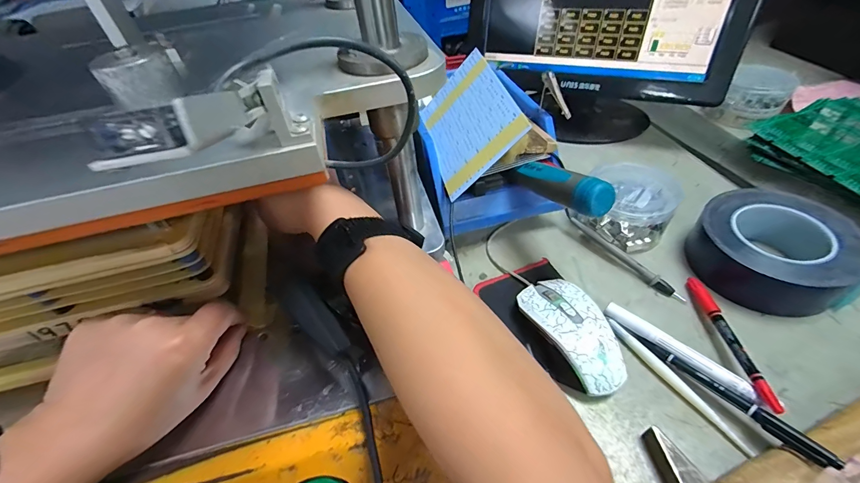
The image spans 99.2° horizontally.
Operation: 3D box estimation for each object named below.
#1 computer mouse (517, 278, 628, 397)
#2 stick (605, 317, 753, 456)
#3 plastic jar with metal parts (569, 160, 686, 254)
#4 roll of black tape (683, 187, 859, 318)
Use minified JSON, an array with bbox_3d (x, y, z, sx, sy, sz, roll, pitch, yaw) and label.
[{"bbox_3d":[0.128,0.083,0.340,0.059,0.041,0.116,-17,47,-9],"label":"computer mouse"},{"bbox_3d":[0.209,0.118,0.315,0.011,0.009,0.131,-28,50,-18],"label":"stick"},{"bbox_3d":[0.235,-0.042,0.439,0.100,0.055,0.097,-3,47,4],"label":"plastic jar with metal parts"},{"bbox_3d":[0.353,0.007,0.380,0.131,0.057,0.131,-3,47,4],"label":"roll of black tape"}]

